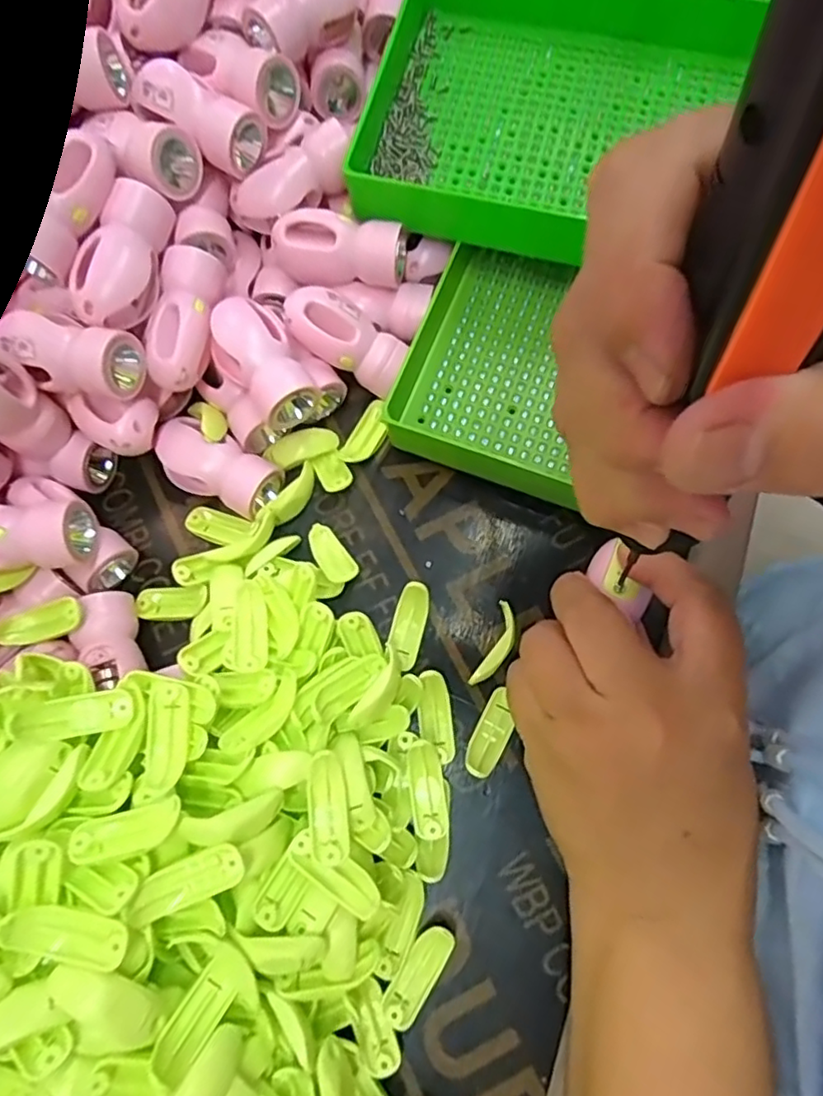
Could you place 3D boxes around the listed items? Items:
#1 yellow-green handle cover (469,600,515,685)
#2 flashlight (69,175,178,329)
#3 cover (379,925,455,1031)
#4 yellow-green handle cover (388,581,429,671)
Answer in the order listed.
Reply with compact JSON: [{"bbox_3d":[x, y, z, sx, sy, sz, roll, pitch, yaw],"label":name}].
[{"bbox_3d":[0.041,0.047,0.299,0.012,0.010,0.041,22,76,7],"label":"yellow-green handle cover"},{"bbox_3d":[-0.134,-0.134,0.288,0.027,0.024,0.067,13,75,5],"label":"flashlight"},{"bbox_3d":[0.003,0.179,0.264,0.016,0.011,0.040,36,78,10],"label":"cover"},{"bbox_3d":[-0.001,0.038,0.306,0.015,0.007,0.041,13,75,5],"label":"yellow-green handle cover"}]

